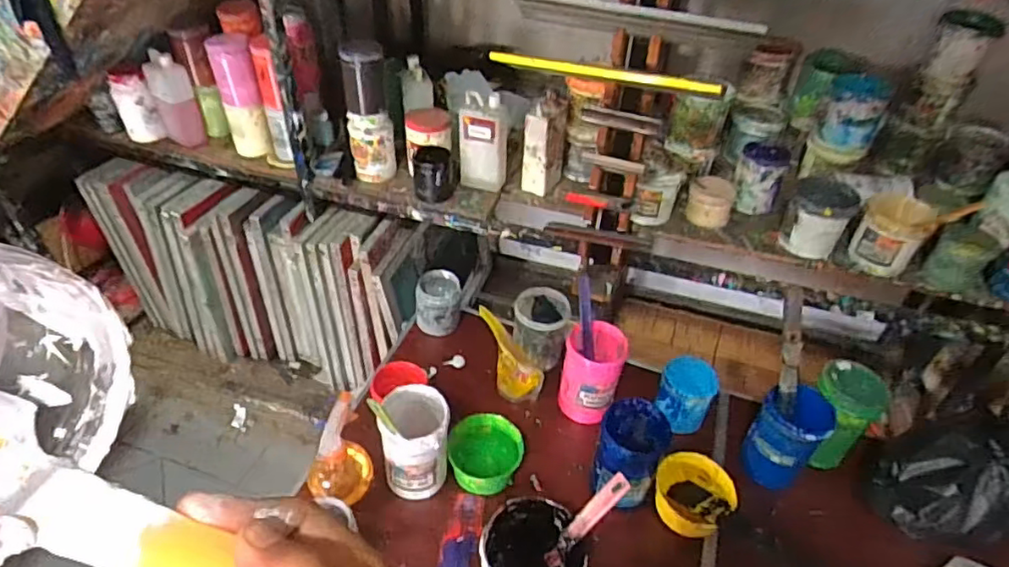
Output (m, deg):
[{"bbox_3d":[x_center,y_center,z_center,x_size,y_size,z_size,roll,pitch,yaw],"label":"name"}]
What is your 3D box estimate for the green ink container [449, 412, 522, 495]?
[{"bbox_3d":[-0.030,0.268,0.925,0.112,0.072,0.122,2,41,-2],"label":"green ink container"}]

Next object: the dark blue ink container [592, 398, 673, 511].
[{"bbox_3d":[0.182,0.251,0.874,0.092,0.124,0.108,18,43,17],"label":"dark blue ink container"}]

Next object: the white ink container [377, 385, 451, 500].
[{"bbox_3d":[-0.129,0.230,0.868,0.092,0.137,0.101,2,41,-2],"label":"white ink container"}]

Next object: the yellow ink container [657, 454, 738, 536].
[{"bbox_3d":[0.277,0.318,0.888,0.107,0.072,0.114,2,41,-2],"label":"yellow ink container"}]

